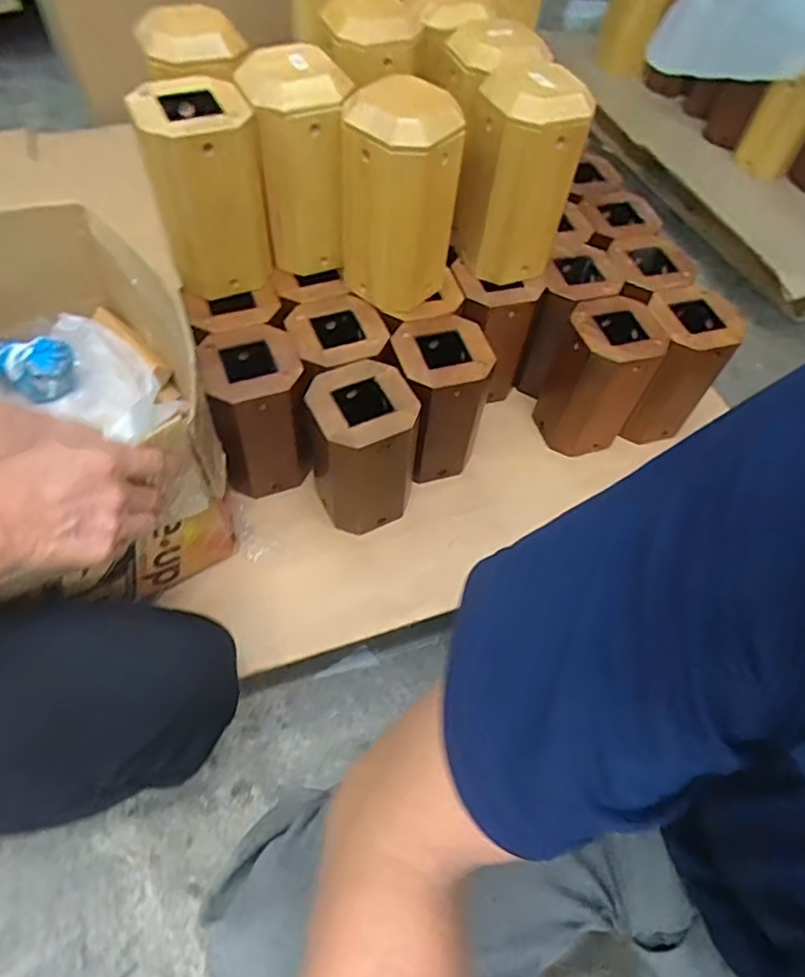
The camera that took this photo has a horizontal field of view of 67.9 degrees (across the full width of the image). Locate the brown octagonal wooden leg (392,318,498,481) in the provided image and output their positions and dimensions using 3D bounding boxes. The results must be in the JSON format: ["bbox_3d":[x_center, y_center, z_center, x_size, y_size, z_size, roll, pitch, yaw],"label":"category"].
[{"bbox_3d":[0.038,-0.094,0.672,0.095,0.168,0.107,3,57,-3],"label":"brown octagonal wooden leg"}]

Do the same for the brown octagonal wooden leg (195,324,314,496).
[{"bbox_3d":[-0.154,-0.082,0.657,0.094,0.163,0.100,-6,58,-8],"label":"brown octagonal wooden leg"}]

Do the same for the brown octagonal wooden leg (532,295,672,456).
[{"bbox_3d":[0.225,-0.128,0.708,0.110,0.159,0.114,27,59,13],"label":"brown octagonal wooden leg"}]

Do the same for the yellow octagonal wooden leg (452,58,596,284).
[{"bbox_3d":[0.116,-0.311,0.609,0.112,0.186,0.095,19,58,8],"label":"yellow octagonal wooden leg"}]

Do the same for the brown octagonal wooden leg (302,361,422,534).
[{"bbox_3d":[-0.043,-0.037,0.640,0.104,0.176,0.101,-6,58,-8],"label":"brown octagonal wooden leg"}]

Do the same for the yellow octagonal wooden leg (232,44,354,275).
[{"bbox_3d":[-0.099,-0.301,0.589,0.087,0.187,0.087,-6,58,-8],"label":"yellow octagonal wooden leg"}]

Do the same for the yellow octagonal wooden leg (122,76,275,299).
[{"bbox_3d":[-0.188,-0.287,0.588,0.099,0.164,0.099,-10,58,-11],"label":"yellow octagonal wooden leg"}]

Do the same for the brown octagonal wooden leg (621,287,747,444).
[{"bbox_3d":[0.315,-0.148,0.724,0.103,0.157,0.105,-5,58,-8],"label":"brown octagonal wooden leg"}]

